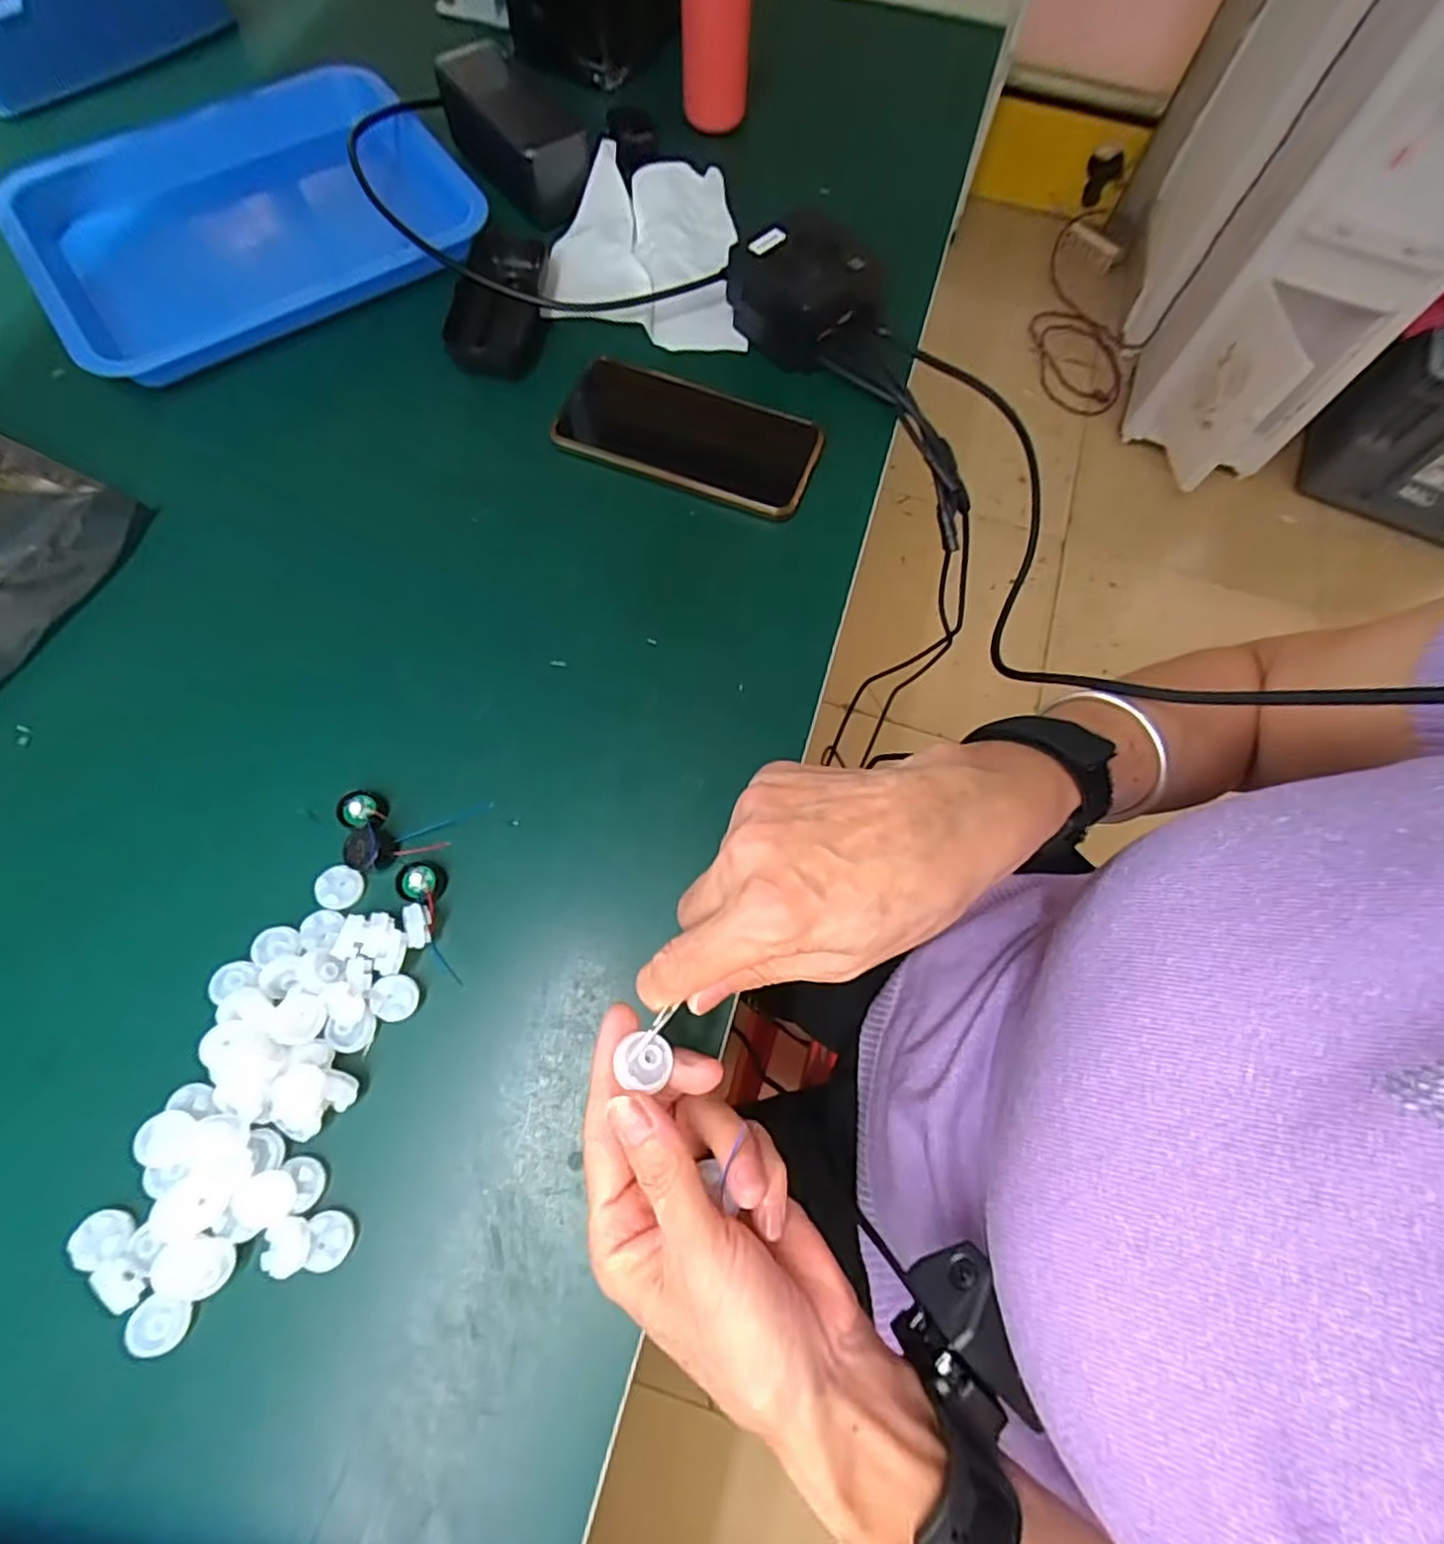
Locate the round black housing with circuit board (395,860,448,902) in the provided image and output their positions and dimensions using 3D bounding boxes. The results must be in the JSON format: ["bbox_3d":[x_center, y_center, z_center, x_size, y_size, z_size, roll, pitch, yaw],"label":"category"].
[{"bbox_3d":[-0.150,0.055,0.338,0.022,0.008,0.021,1,70,-2],"label":"round black housing with circuit board"}]

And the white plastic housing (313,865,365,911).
[{"bbox_3d":[-0.190,0.057,0.335,0.022,0.004,0.021,7,70,0],"label":"white plastic housing"}]

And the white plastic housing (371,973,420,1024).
[{"bbox_3d":[-0.152,0.105,0.314,0.020,0.006,0.021,1,70,-2],"label":"white plastic housing"}]

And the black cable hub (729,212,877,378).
[{"bbox_3d":[0.055,-0.310,0.438,0.077,0.047,0.074,1,70,-2],"label":"black cable hub"}]

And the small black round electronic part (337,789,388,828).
[{"bbox_3d":[-0.185,0.019,0.349,0.022,0.008,0.021,1,70,-2],"label":"small black round electronic part"}]

